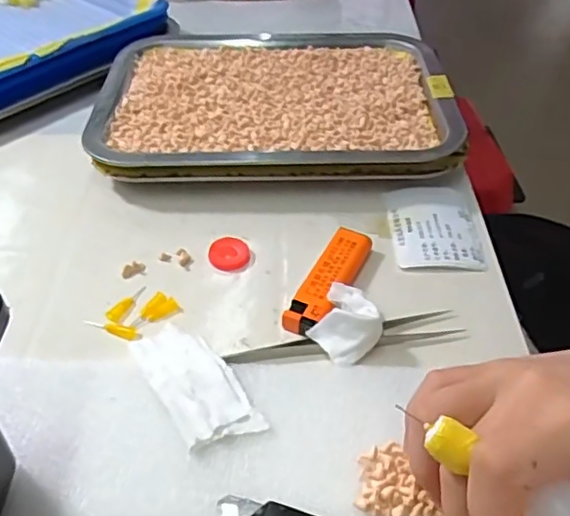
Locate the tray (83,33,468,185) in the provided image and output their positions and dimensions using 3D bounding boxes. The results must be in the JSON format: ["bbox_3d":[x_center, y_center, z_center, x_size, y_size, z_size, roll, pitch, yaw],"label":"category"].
[{"bbox_3d":[-0.013,-0.121,0.467,0.264,0.043,0.191,0,45,-2],"label":"tray"}]

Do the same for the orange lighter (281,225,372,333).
[{"bbox_3d":[0.026,0.012,0.348,0.024,0.010,0.083,19,47,17],"label":"orange lighter"}]

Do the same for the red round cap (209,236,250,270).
[{"bbox_3d":[-0.034,-0.003,0.372,0.025,0.004,0.027,1,45,-1],"label":"red round cap"}]

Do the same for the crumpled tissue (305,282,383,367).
[{"bbox_3d":[0.034,0.033,0.318,0.035,0.020,0.043,21,48,18],"label":"crumpled tissue"}]

